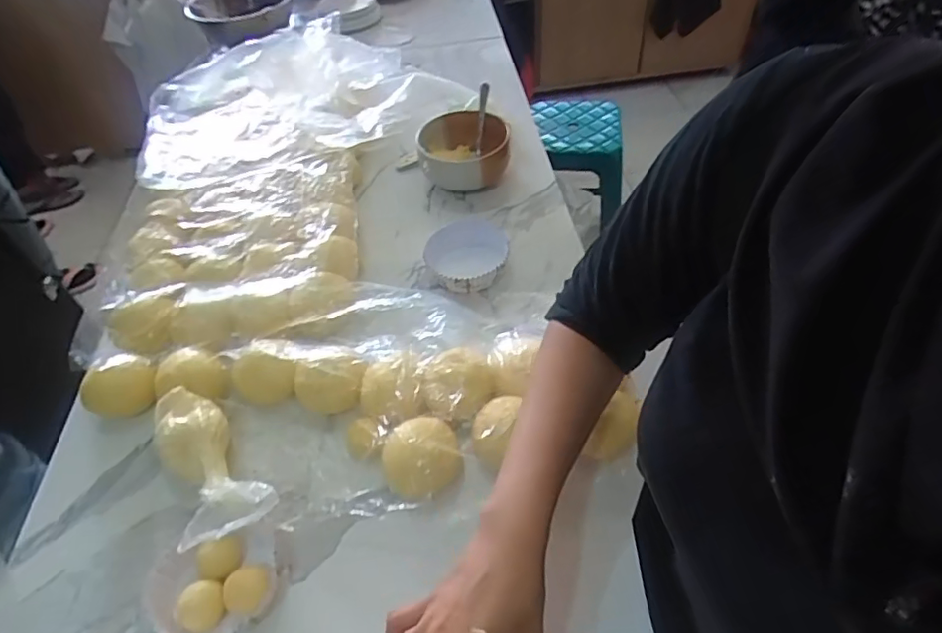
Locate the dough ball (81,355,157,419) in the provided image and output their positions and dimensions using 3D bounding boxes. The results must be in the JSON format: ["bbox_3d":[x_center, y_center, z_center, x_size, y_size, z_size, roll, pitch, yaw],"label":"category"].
[{"bbox_3d":[-0.369,0.073,0.586,0.064,0.041,0.073,30,58,28],"label":"dough ball"}]

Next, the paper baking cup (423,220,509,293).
[{"bbox_3d":[-0.004,-0.075,0.700,0.103,0.045,0.110,-3,49,3],"label":"paper baking cup"}]

